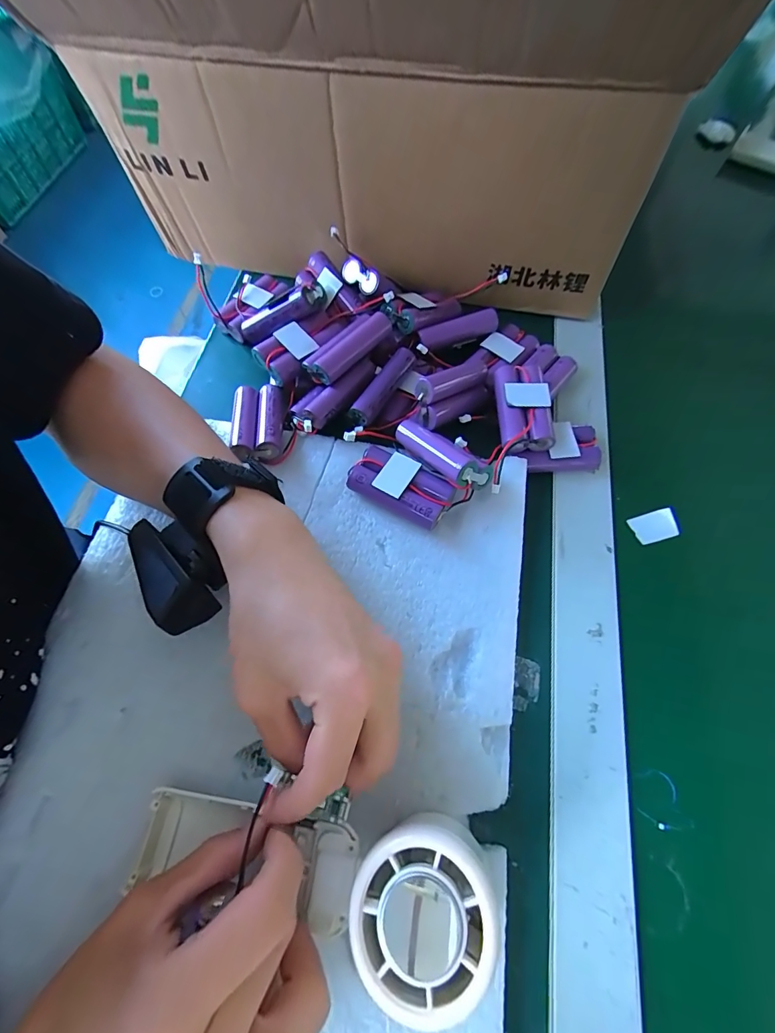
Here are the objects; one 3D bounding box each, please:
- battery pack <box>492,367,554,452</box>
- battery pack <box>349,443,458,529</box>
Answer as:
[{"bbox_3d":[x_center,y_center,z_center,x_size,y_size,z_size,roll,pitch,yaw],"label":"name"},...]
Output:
[{"bbox_3d":[0.096,-0.078,0.303,0.036,0.021,0.073,1,65,1],"label":"battery pack"},{"bbox_3d":[0.008,-0.019,0.283,0.068,0.020,0.036,33,69,15],"label":"battery pack"}]

